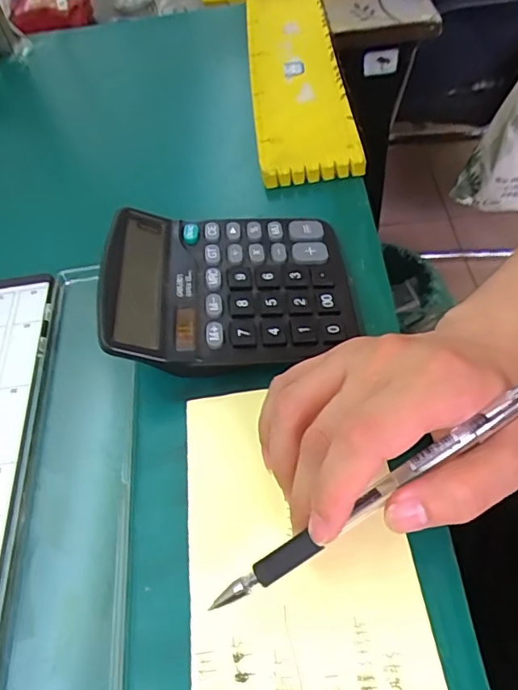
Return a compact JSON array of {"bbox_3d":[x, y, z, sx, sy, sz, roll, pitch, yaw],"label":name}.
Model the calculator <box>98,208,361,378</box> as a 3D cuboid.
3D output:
[{"bbox_3d":[-0.019,-0.035,0.318,0.147,0.040,0.118,-4,53,2],"label":"calculator"}]

